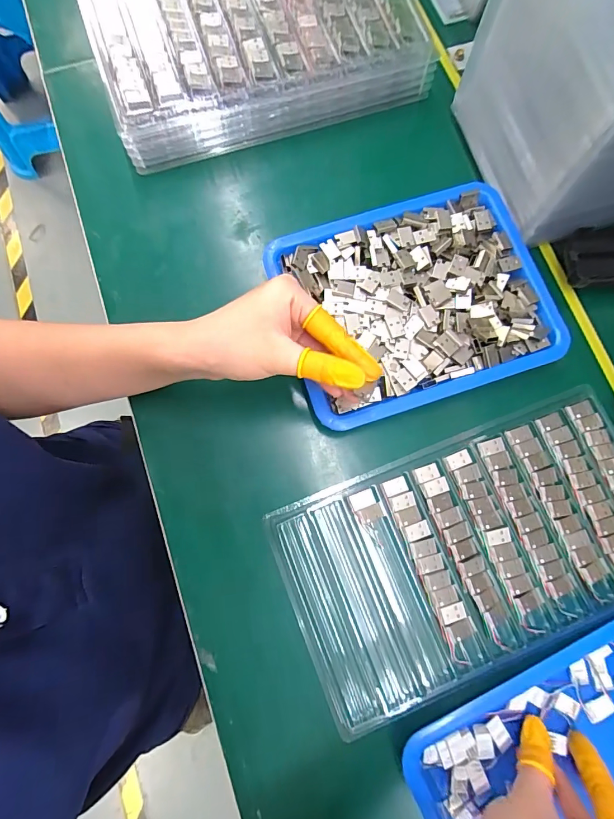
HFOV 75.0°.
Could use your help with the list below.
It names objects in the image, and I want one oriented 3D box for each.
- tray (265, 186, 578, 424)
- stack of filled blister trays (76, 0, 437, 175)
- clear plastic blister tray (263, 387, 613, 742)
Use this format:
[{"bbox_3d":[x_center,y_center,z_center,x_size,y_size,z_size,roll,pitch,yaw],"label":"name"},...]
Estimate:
[{"bbox_3d":[0.092,-0.090,0.341,0.213,0.028,0.172,-18,78,-4],"label":"tray"},{"bbox_3d":[-0.046,-0.351,0.387,0.296,0.054,0.173,-15,78,-3],"label":"stack of filled blister trays"},{"bbox_3d":[0.129,0.105,0.308,0.287,0.009,0.157,-21,79,-4],"label":"clear plastic blister tray"}]

